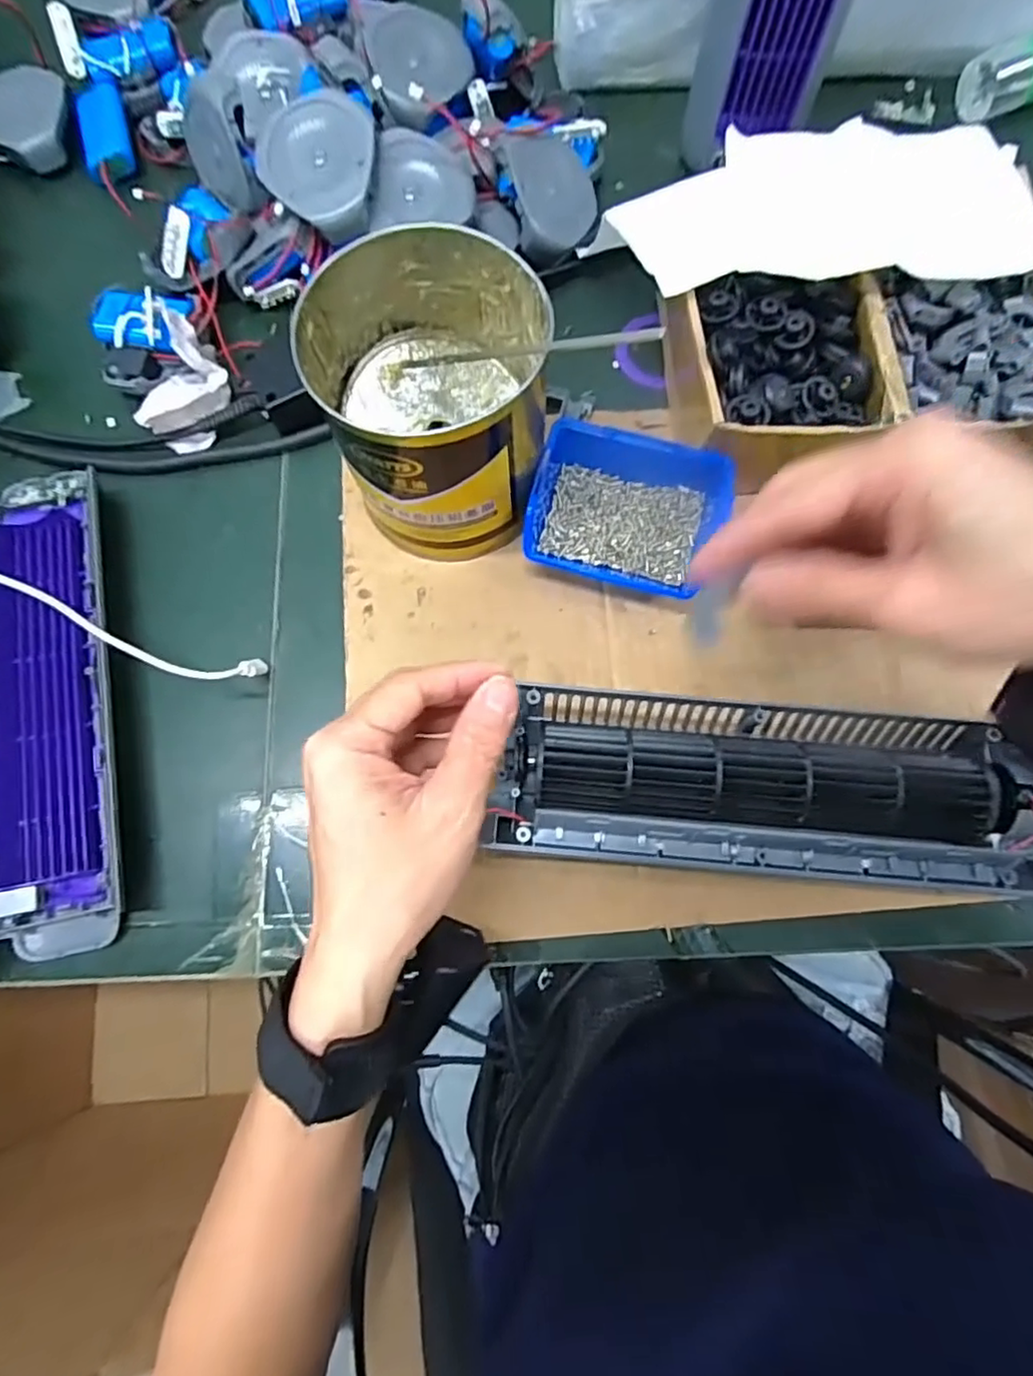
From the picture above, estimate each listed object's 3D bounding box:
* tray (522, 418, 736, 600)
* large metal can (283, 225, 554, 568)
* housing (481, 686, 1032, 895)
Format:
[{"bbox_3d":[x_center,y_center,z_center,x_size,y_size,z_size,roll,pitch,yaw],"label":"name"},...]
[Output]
[{"bbox_3d":[0.066,-0.105,0.379,0.111,0.042,0.086,13,77,3],"label":"tray"},{"bbox_3d":[-0.045,-0.155,0.353,0.117,0.110,0.129,-14,77,-3],"label":"large metal can"},{"bbox_3d":[0.134,0.049,0.315,0.280,0.048,0.084,4,79,2],"label":"housing"}]

